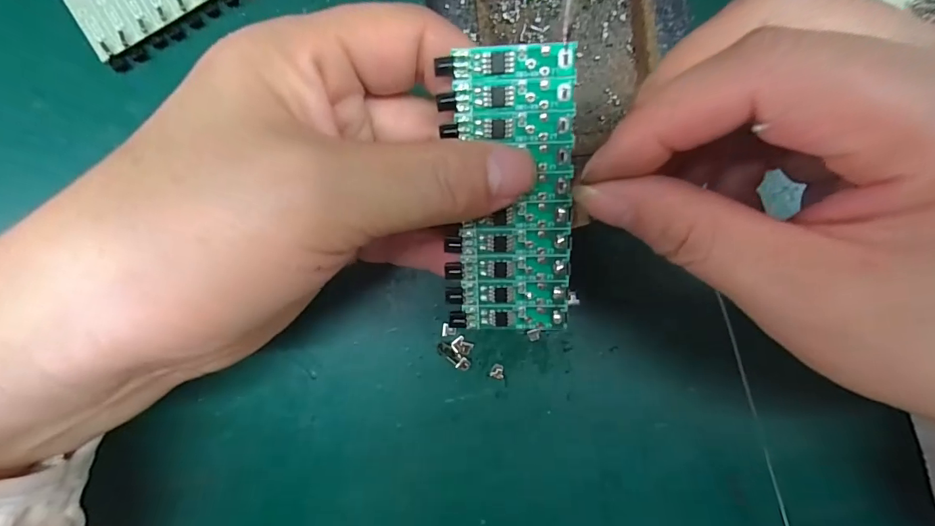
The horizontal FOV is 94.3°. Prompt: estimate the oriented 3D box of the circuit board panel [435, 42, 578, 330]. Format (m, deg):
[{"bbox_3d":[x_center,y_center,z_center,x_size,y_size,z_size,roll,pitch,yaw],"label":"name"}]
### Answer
[{"bbox_3d":[0.012,-0.018,0.124,0.035,0.005,0.079,-2,108,-4],"label":"circuit board panel"}]

